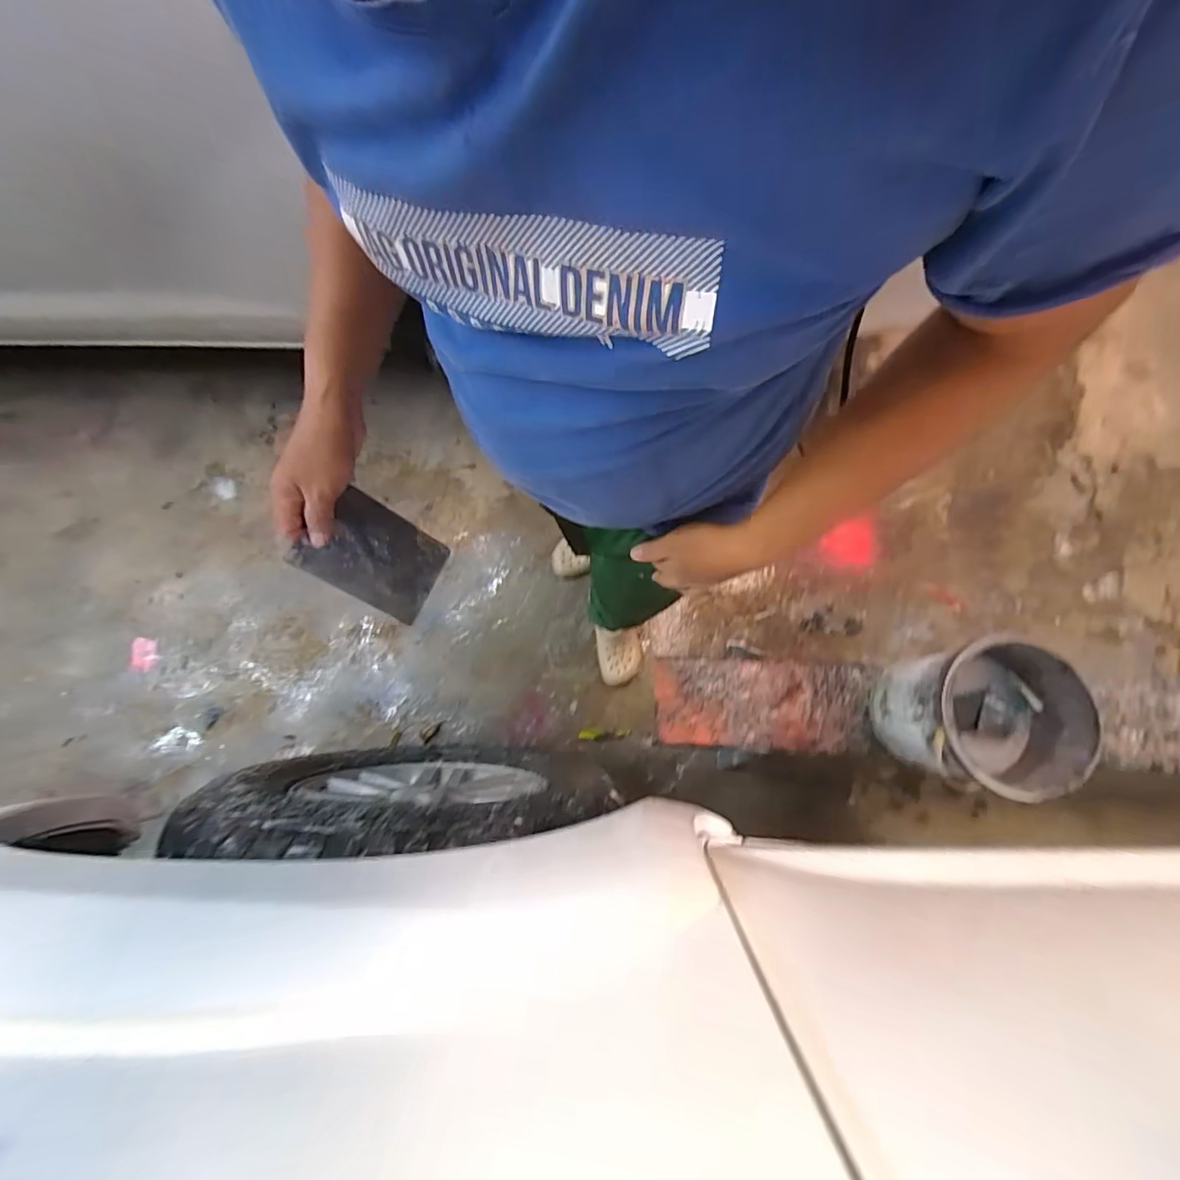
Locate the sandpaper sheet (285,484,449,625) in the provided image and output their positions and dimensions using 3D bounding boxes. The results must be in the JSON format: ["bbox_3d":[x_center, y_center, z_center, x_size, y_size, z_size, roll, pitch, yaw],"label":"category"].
[{"bbox_3d":[-0.222,-0.035,0.536,0.134,0.007,0.094,37,76,-39],"label":"sandpaper sheet"}]

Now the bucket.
[{"bbox_3d":[0.643,0.207,0.854,0.239,0.213,0.224,0,80,1],"label":"bucket"}]

